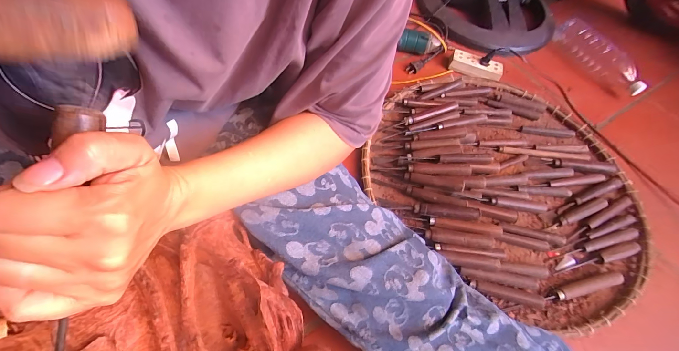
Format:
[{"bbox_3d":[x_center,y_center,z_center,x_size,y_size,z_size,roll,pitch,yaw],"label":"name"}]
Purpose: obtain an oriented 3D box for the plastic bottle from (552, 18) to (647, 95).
[{"bbox_3d":[0.655,-0.300,0.731,0.083,0.083,0.249,-5,59,-8],"label":"plastic bottle"}]

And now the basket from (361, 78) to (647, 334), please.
[{"bbox_3d":[0.314,-0.010,0.571,0.459,0.058,0.499,2,58,-4],"label":"basket"}]

